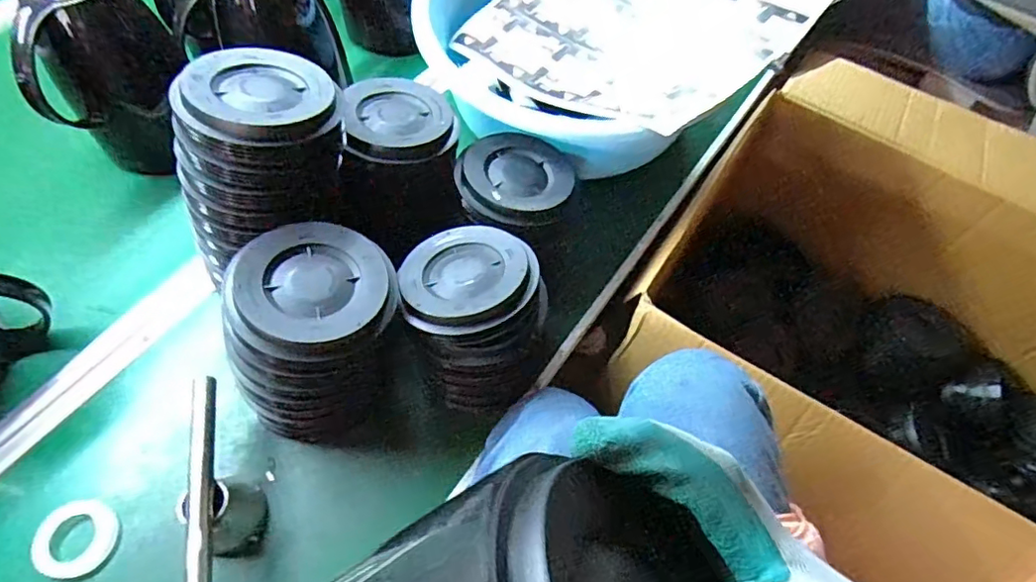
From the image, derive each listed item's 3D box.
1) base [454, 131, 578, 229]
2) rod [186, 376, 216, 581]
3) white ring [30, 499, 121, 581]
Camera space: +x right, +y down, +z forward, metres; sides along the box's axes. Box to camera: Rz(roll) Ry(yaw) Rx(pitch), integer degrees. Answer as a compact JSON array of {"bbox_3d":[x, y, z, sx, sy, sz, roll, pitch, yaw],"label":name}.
[{"bbox_3d":[-0.003,-0.111,0.562,0.108,0.026,0.101,32,58,5],"label":"base"},{"bbox_3d":[-0.243,0.160,0.438,0.017,0.013,0.198,-11,61,-9],"label":"rod"},{"bbox_3d":[-0.365,0.202,0.469,0.057,0.015,0.058,1,60,-2],"label":"white ring"}]

